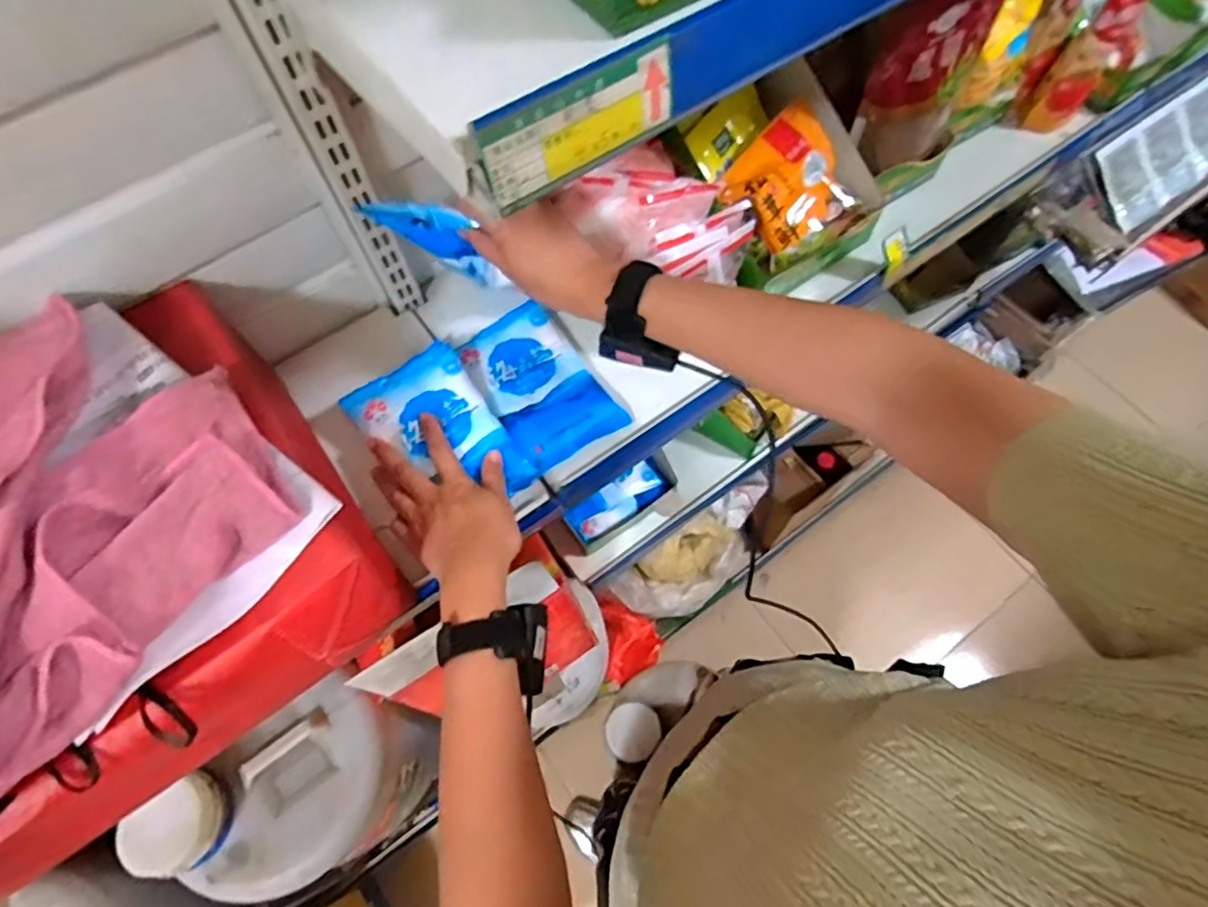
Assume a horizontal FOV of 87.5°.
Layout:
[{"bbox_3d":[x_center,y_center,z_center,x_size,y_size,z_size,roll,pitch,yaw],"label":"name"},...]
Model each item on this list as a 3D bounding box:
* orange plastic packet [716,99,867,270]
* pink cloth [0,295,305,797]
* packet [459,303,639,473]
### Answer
[{"bbox_3d":[0.191,-0.268,0.642,0.115,0.027,0.131,-34,108,0],"label":"orange plastic packet"},{"bbox_3d":[-0.355,0.025,0.394,0.249,0.060,0.307,-30,66,-32],"label":"pink cloth"},{"bbox_3d":[-0.066,-0.070,0.629,0.106,0.022,0.163,-32,70,-12],"label":"packet"}]

